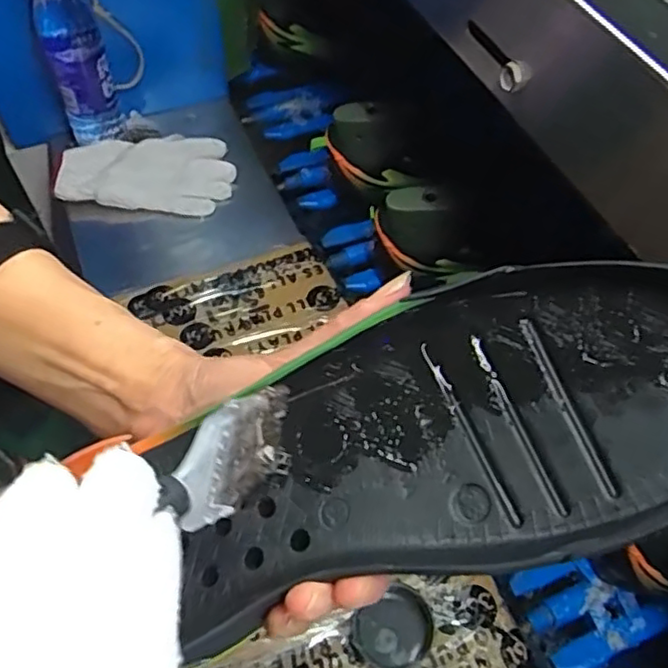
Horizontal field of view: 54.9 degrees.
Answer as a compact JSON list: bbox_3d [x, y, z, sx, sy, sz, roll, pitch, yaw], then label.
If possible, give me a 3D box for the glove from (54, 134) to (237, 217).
[{"bbox_3d":[-0.217,-0.192,0.755,0.191,0.015,0.106,6,68,-7],"label":"glove"}]

